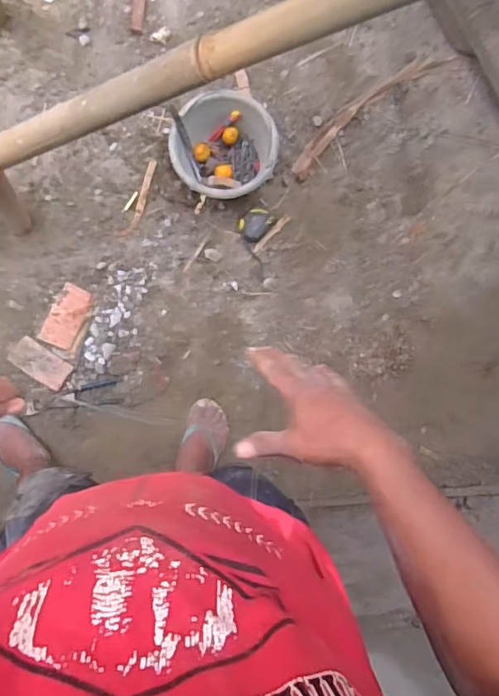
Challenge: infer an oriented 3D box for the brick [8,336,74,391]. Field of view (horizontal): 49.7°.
[{"bbox_3d":[-0.507,0.037,1.306,0.142,0.036,0.073,35,84,-4],"label":"brick"}]

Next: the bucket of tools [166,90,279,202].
[{"bbox_3d":[-0.068,-0.487,1.334,0.239,0.165,0.238,0,89,-7],"label":"bucket of tools"}]

